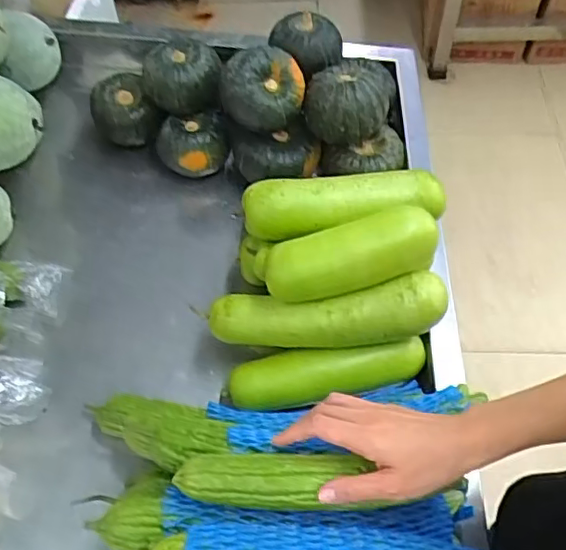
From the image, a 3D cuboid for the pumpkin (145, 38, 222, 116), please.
[{"bbox_3d":[-0.140,-0.279,0.862,0.103,0.079,0.084,-8,56,-3],"label":"pumpkin"}]

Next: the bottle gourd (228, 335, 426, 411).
[{"bbox_3d":[0.052,0.108,0.677,0.221,0.050,0.047,-10,56,-4],"label":"bottle gourd"}]

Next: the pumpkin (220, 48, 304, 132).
[{"bbox_3d":[-0.028,-0.253,0.813,0.109,0.082,0.074,0,56,3],"label":"pumpkin"}]

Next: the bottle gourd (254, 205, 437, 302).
[{"bbox_3d":[0.066,-0.024,0.643,0.186,0.057,0.076,-6,56,-1],"label":"bottle gourd"}]

